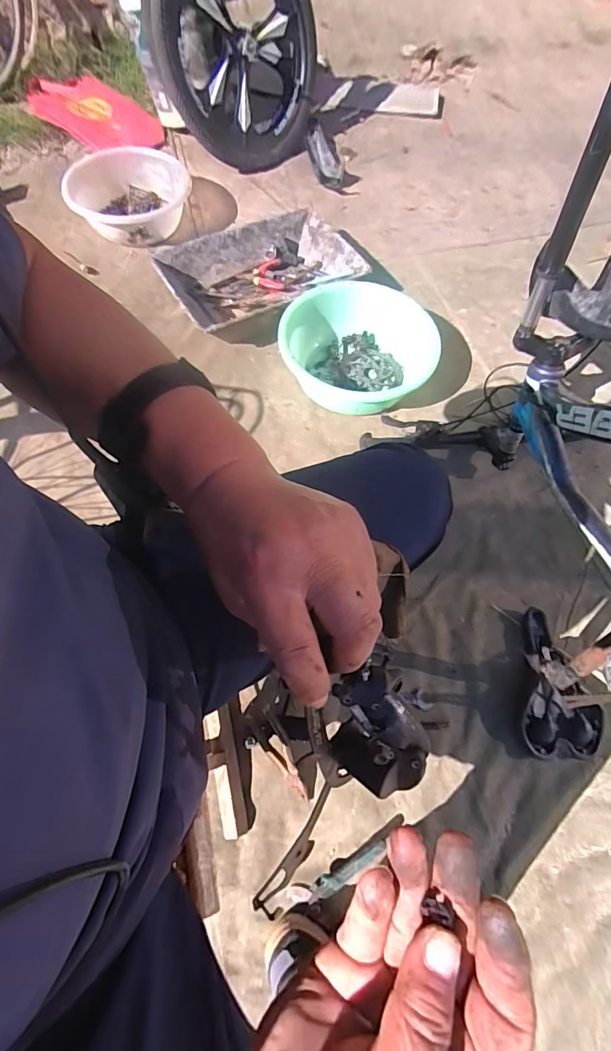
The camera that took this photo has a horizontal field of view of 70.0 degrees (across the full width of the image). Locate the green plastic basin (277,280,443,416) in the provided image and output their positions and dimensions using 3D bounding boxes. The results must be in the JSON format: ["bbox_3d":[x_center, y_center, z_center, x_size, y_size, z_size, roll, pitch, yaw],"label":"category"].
[{"bbox_3d":[0.117,-0.422,1.030,0.335,0.127,0.319,1,65,-1],"label":"green plastic basin"}]

